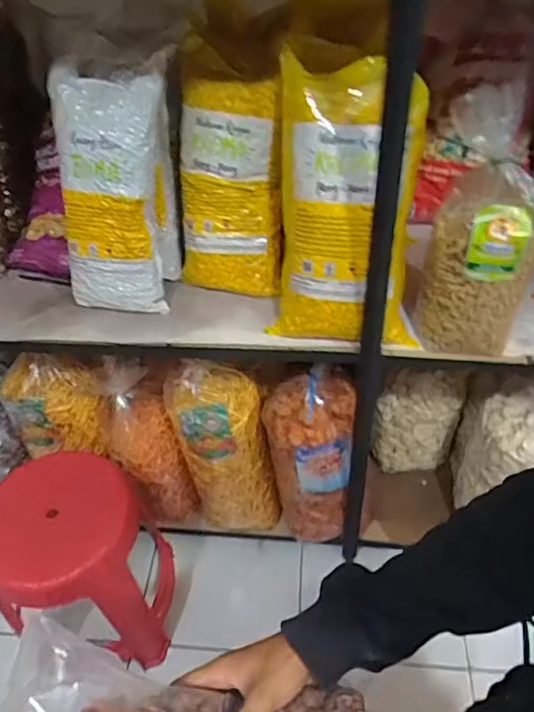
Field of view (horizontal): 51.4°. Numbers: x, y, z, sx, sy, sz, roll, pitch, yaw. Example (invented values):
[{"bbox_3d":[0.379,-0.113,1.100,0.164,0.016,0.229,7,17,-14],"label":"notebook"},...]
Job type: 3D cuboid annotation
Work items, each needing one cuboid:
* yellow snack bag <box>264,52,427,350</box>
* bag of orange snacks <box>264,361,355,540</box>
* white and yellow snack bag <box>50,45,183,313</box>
[{"bbox_3d":[0.137,-0.240,0.919,0.228,0.451,0.102,2,23,5],"label":"yellow snack bag"},{"bbox_3d":[0.101,0.251,1.343,0.194,0.509,0.159,-1,46,2],"label":"bag of orange snacks"},{"bbox_3d":[-0.278,-0.314,1.059,0.202,0.439,0.143,5,26,7],"label":"white and yellow snack bag"}]

